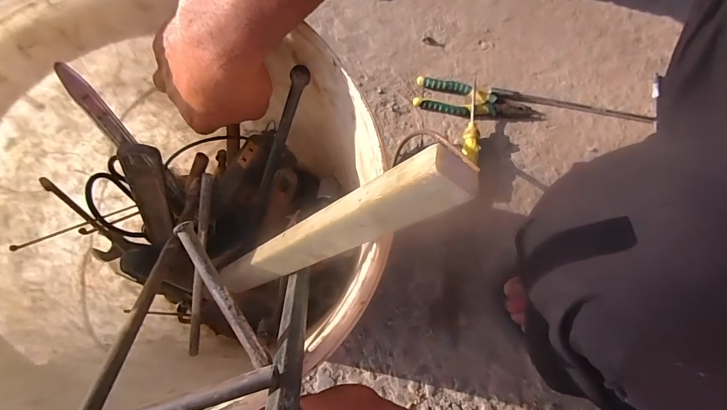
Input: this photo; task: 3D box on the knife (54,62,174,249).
[{"bbox_3d":[-0.222,-0.043,0.351,0.034,0.178,0.031,-15,34,-5],"label":"knife"}]

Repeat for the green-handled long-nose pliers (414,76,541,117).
[{"bbox_3d":[0.191,-0.174,0.621,0.206,0.013,0.060,14,75,3],"label":"green-handled long-nose pliers"}]

